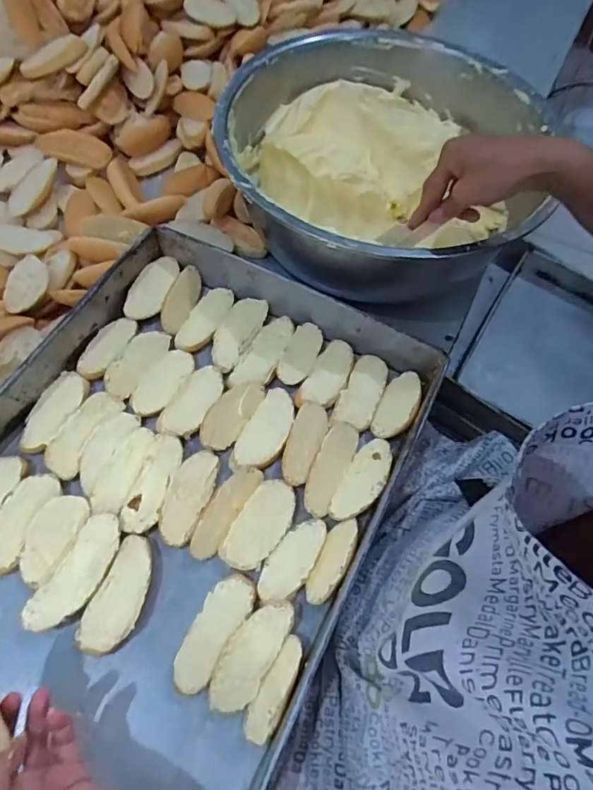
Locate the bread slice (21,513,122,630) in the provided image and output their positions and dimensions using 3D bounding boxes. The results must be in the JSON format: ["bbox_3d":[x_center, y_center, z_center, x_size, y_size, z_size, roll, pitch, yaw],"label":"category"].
[{"bbox_3d":[-0.187,0.152,0.421,0.038,0.013,0.101,26,65,9],"label":"bread slice"}]

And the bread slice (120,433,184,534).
[{"bbox_3d":[-0.134,0.082,0.460,0.033,0.007,0.094,16,64,4],"label":"bread slice"}]

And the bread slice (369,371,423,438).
[{"bbox_3d":[0.108,0.009,0.510,0.042,0.011,0.081,8,58,33],"label":"bread slice"}]

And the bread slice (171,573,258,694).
[{"bbox_3d":[-0.070,0.200,0.417,0.035,0.018,0.095,30,65,11],"label":"bread slice"}]

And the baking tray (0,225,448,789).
[{"bbox_3d":[-0.143,0.129,0.419,0.371,0.055,0.611,26,65,9],"label":"baking tray"}]

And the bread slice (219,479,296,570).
[{"bbox_3d":[-0.033,0.120,0.454,0.043,0.011,0.088,30,66,11],"label":"bread slice"}]

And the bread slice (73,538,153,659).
[{"bbox_3d":[-0.150,0.173,0.423,0.041,0.017,0.094,19,64,6],"label":"bread slice"}]

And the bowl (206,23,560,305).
[{"bbox_3d":[0.098,-0.270,0.604,0.358,0.144,0.379,1,63,-3],"label":"bowl"}]

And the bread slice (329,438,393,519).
[{"bbox_3d":[0.066,0.081,0.472,0.036,0.013,0.090,28,65,10],"label":"bread slice"}]

